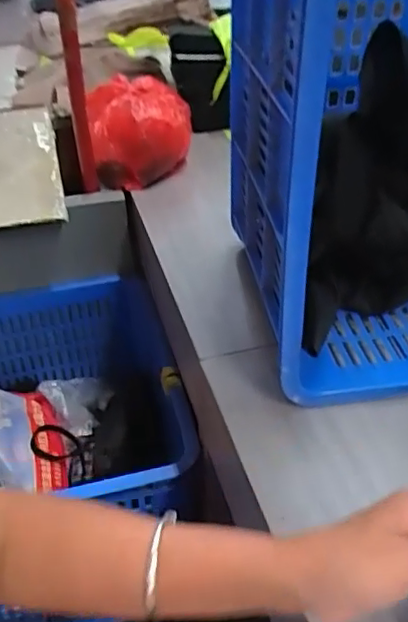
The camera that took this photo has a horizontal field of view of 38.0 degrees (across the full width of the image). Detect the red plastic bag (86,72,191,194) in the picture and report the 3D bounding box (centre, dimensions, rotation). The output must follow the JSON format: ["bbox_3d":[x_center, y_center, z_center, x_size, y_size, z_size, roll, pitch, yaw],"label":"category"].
[{"bbox_3d":[-0.102,-0.288,0.959,0.162,0.120,0.162,-5,39,-3],"label":"red plastic bag"}]

